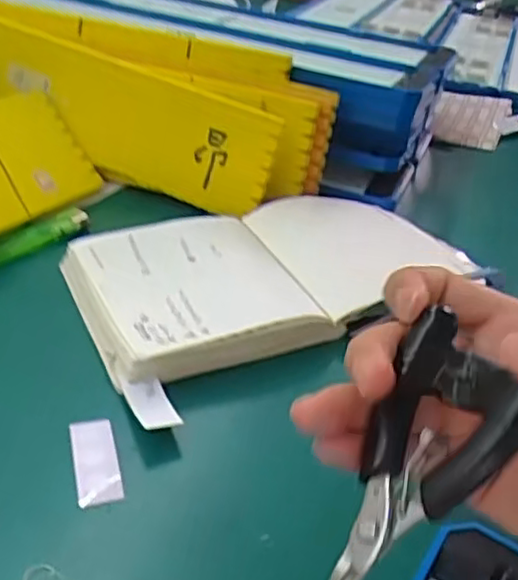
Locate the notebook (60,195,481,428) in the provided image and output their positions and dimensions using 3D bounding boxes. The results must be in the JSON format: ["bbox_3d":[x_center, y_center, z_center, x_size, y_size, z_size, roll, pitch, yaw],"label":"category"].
[{"bbox_3d":[0.019,-0.009,0.421,0.258,0.032,0.143,-15,41,-29],"label":"notebook"}]

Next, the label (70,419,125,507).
[{"bbox_3d":[-0.072,0.075,0.298,0.018,0.006,0.047,-5,37,-18],"label":"label"}]

